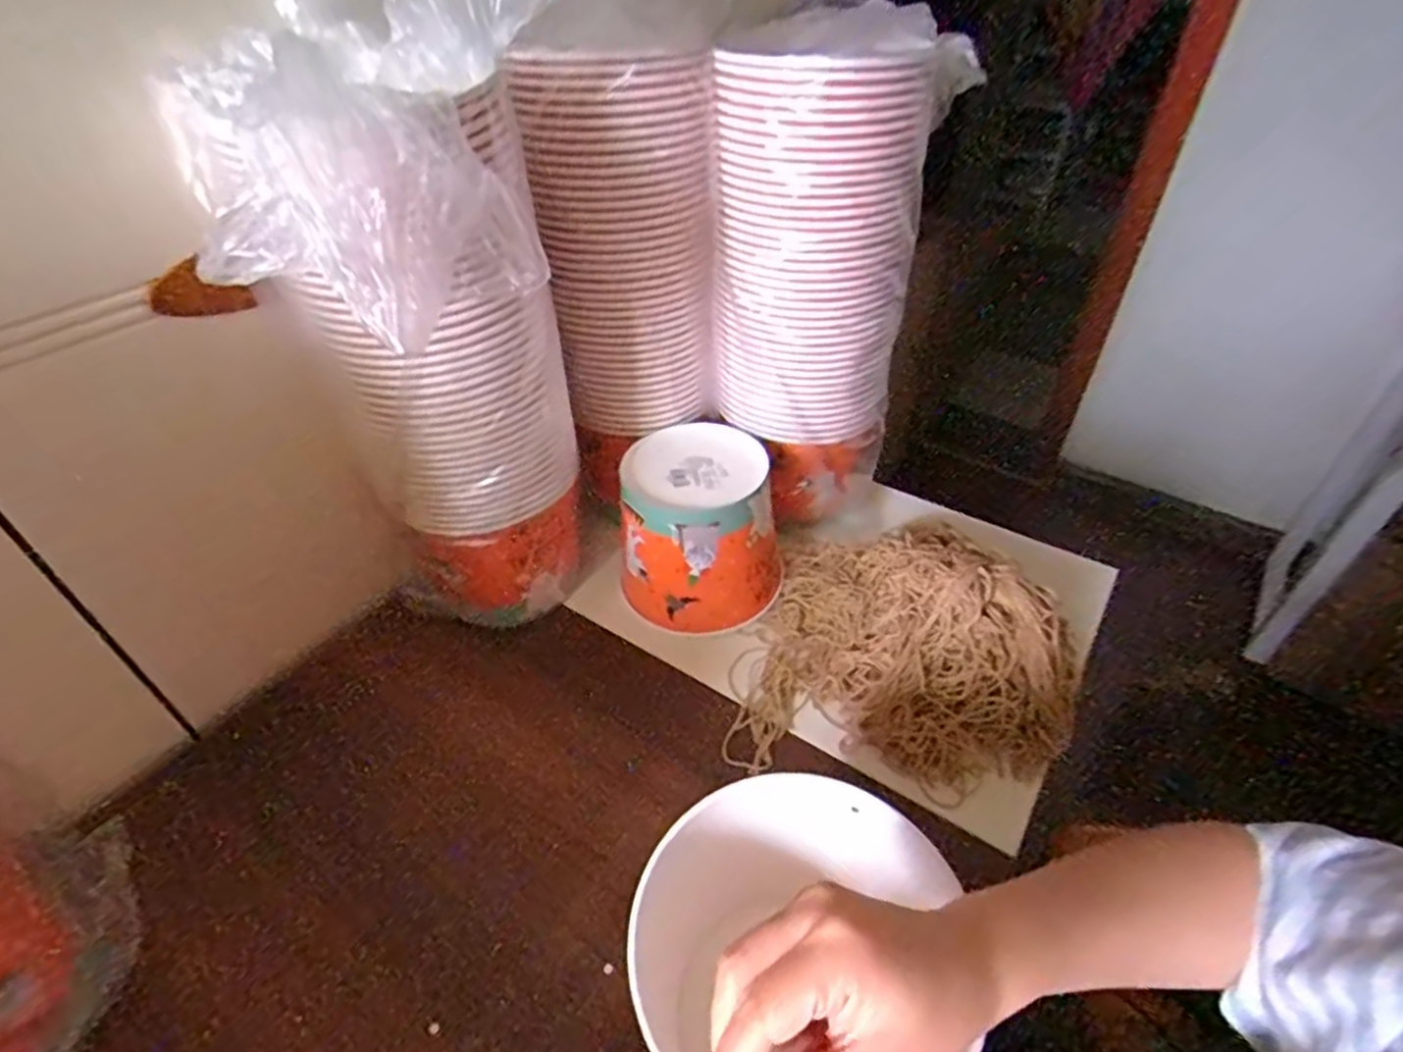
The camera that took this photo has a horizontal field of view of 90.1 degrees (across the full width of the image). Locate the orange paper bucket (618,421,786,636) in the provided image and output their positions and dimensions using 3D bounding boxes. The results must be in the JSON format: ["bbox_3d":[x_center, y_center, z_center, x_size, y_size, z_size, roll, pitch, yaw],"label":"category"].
[{"bbox_3d":[-0.002,0.002,0.657,0.131,0.141,0.134,0,42,0],"label":"orange paper bucket"}]

